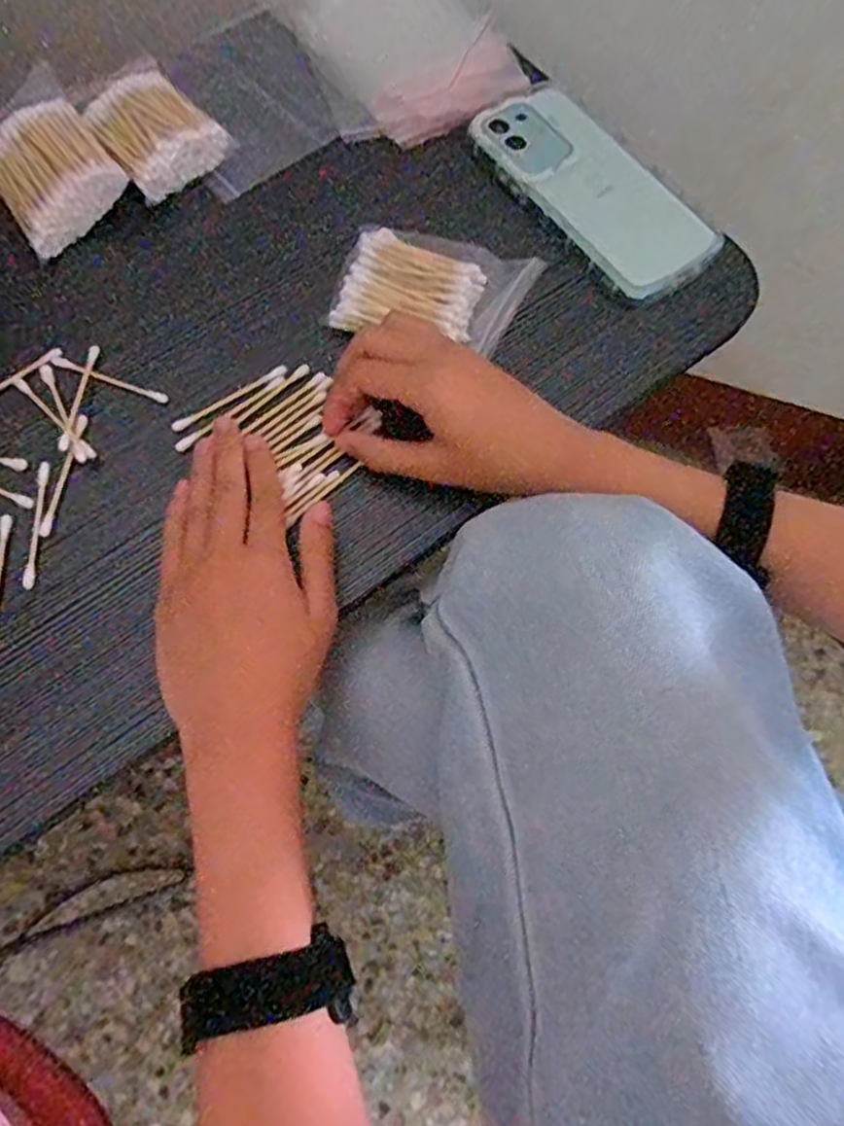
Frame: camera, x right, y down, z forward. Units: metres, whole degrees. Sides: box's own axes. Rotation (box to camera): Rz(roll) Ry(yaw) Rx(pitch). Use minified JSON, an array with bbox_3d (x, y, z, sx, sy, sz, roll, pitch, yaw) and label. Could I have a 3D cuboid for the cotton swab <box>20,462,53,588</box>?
[{"bbox_3d":[-0.196,-0.020,0.350,0.008,0.005,0.065,1,73,0],"label":"cotton swab"}]

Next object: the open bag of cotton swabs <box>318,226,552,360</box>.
[{"bbox_3d":[0.006,-0.155,0.394,0.106,0.014,0.069,15,74,4],"label":"open bag of cotton swabs"}]

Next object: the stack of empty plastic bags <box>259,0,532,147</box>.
[{"bbox_3d":[-0.018,-0.358,0.459,0.126,0.025,0.171,-29,76,-9],"label":"stack of empty plastic bags"}]

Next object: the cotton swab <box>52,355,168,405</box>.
[{"bbox_3d":[-0.173,-0.102,0.382,0.070,0.004,0.007,20,74,5],"label":"cotton swab"}]

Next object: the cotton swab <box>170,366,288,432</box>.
[{"bbox_3d":[-0.104,-0.090,0.375,0.068,0.004,0.007,-33,76,-10],"label":"cotton swab"}]

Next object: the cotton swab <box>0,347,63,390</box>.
[{"bbox_3d":[-0.230,-0.099,0.379,0.069,0.004,0.008,-39,77,-11],"label":"cotton swab"}]

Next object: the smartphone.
[{"bbox_3d":[0.108,-0.233,0.424,0.073,0.007,0.162,-36,77,-11],"label":"smartphone"}]

